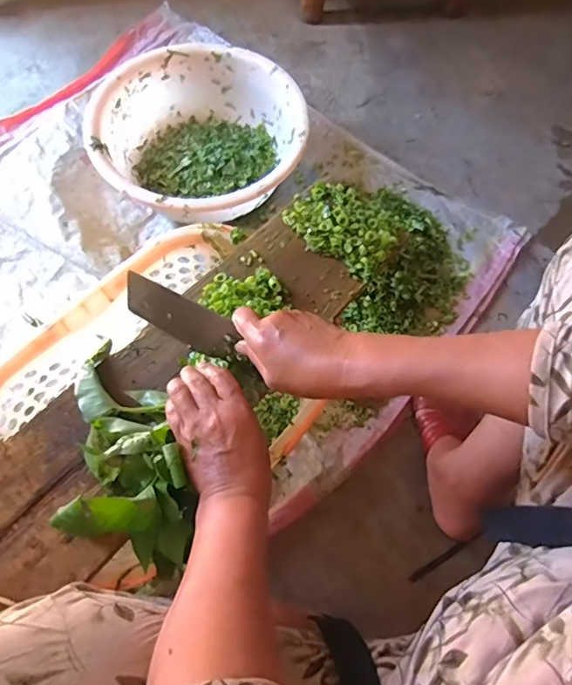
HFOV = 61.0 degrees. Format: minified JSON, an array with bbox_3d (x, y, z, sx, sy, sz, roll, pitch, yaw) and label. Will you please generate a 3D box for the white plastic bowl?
[{"bbox_3d":[-0.145,-0.345,0.861,0.346,0.139,0.353,1,67,-2],"label":"white plastic bowl"}]

